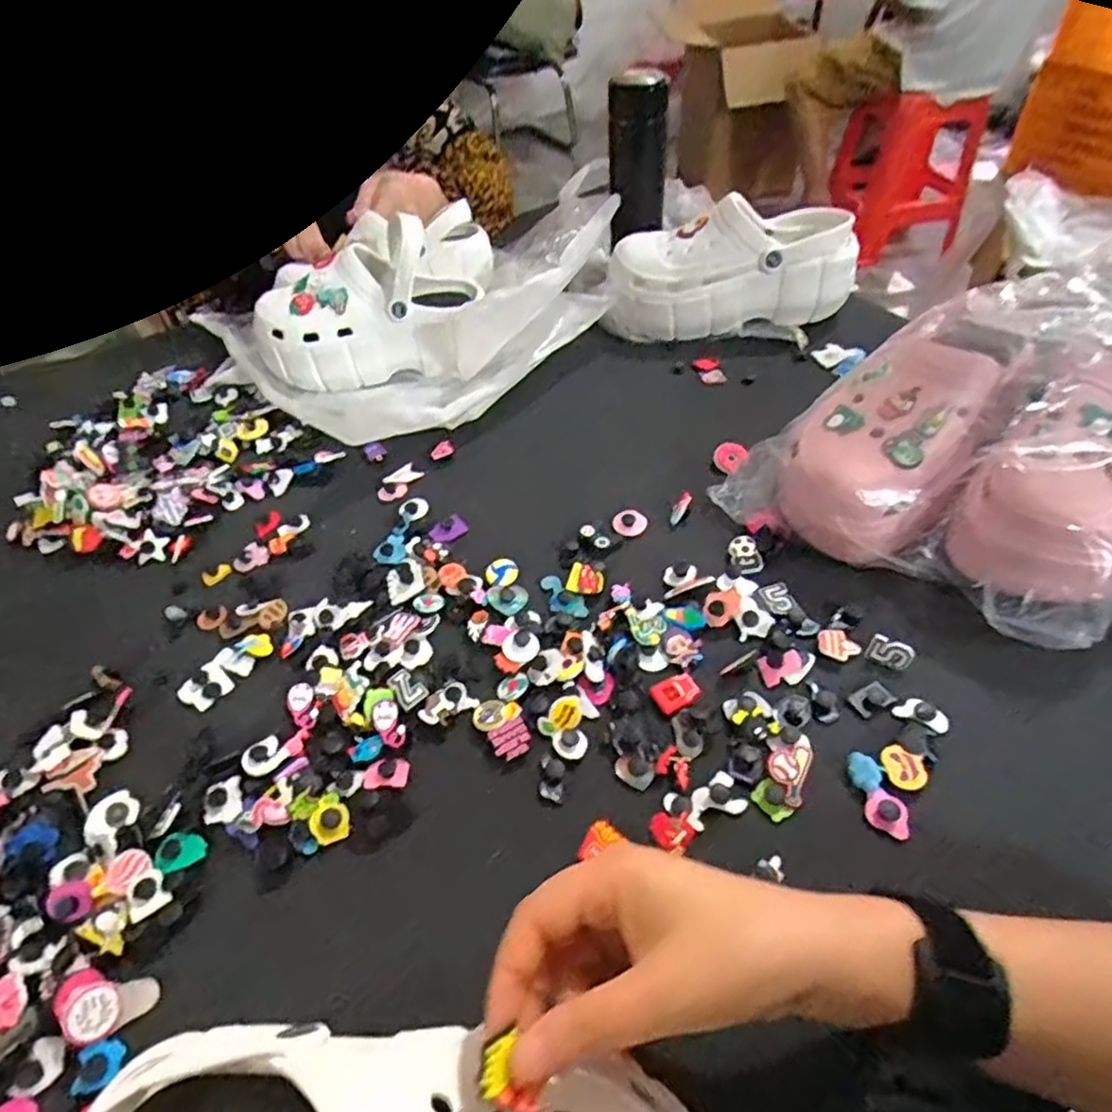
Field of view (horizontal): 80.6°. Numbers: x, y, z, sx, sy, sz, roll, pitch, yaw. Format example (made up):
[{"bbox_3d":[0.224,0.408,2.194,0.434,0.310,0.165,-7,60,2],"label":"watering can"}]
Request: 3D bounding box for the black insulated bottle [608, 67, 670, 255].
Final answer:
[{"bbox_3d":[0.090,-0.442,0.729,0.055,0.156,0.056,-8,49,-2],"label":"black insulated bottle"}]

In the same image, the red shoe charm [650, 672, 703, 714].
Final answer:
[{"bbox_3d":[0.077,0.087,0.422,0.028,0.005,0.021,-24,51,-15],"label":"red shoe charm"}]

